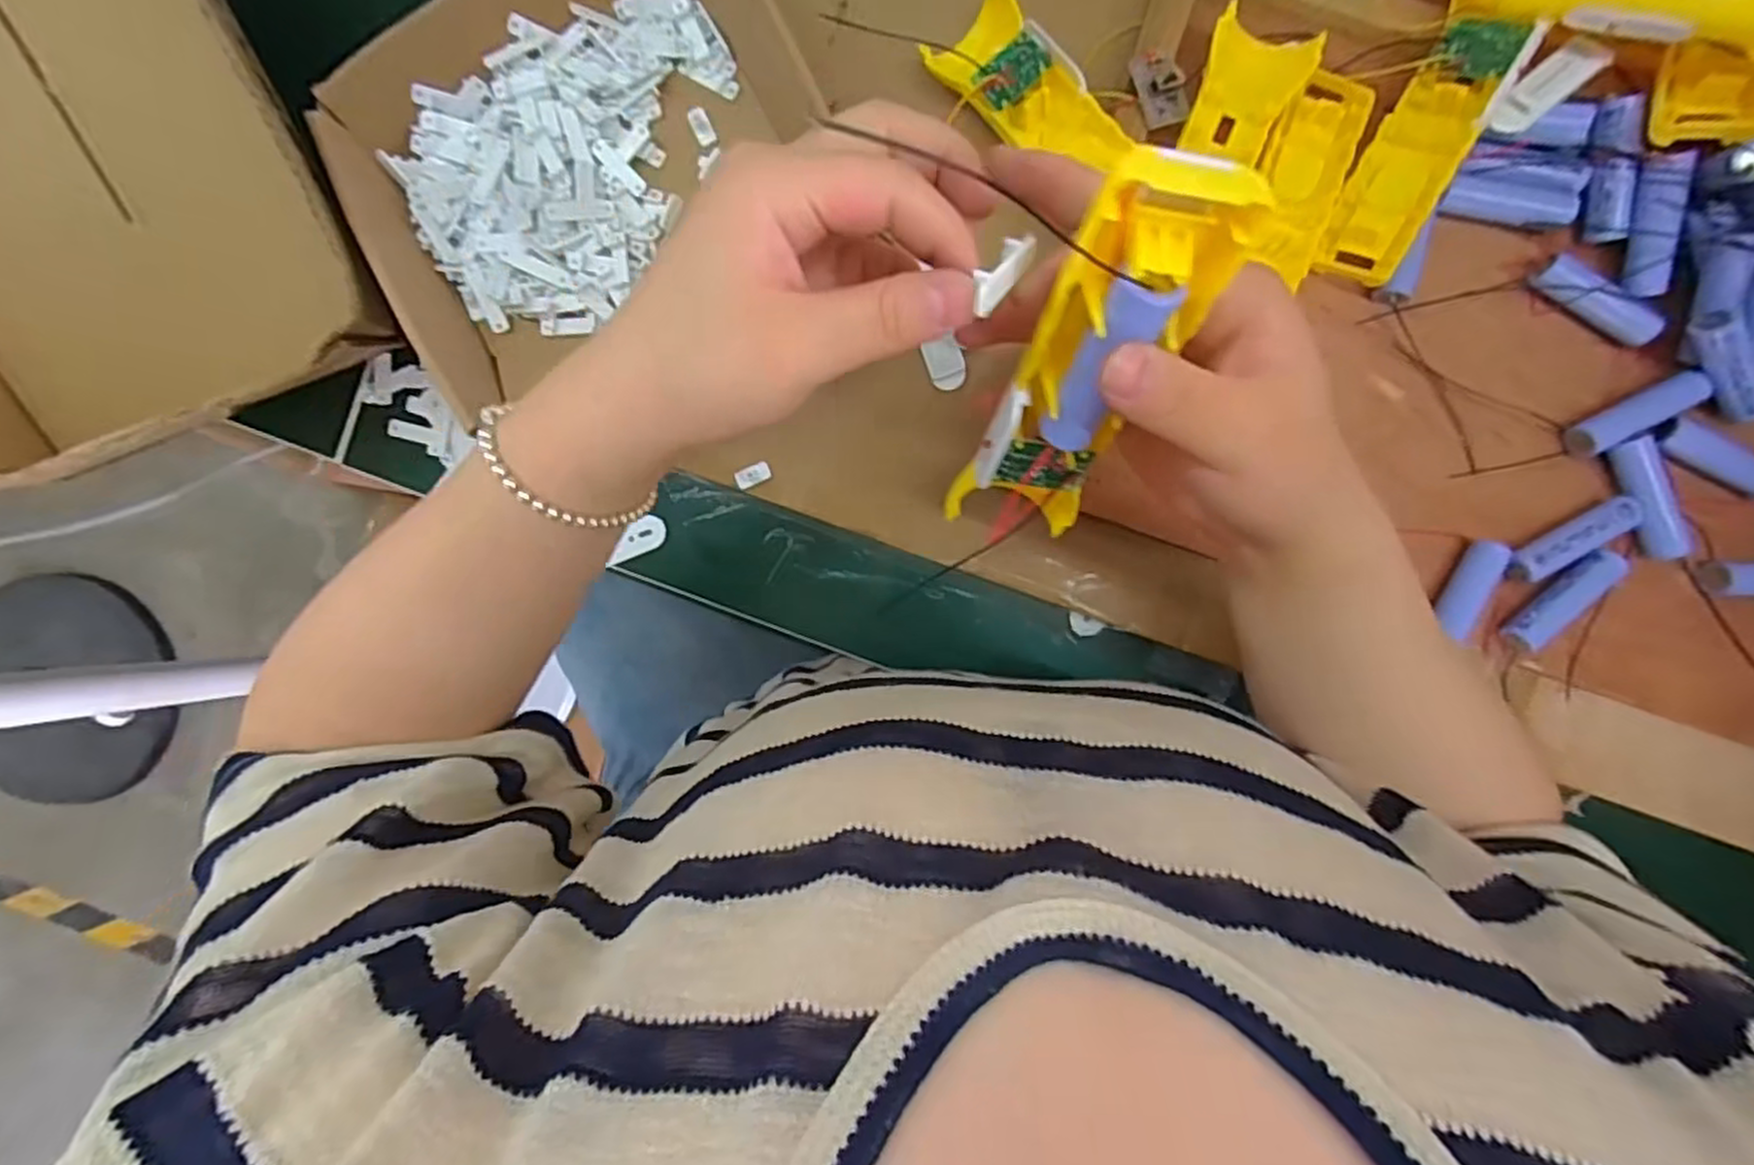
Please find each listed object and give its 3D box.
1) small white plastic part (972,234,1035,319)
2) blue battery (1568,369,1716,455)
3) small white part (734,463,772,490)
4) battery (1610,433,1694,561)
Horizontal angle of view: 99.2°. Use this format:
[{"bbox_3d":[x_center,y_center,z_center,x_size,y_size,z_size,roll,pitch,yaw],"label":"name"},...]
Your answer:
[{"bbox_3d":[0.035,-0.088,0.211,0.009,0.006,0.030,36,68,1],"label":"small white plastic part"},{"bbox_3d":[0.397,-0.087,0.389,0.065,0.024,0.018,-28,90,1],"label":"blue battery"},{"bbox_3d":[-0.072,-0.062,0.432,0.020,0.004,0.012,-23,90,1],"label":"small white part"},{"bbox_3d":[0.405,-0.044,0.393,0.017,0.019,0.065,-17,90,1],"label":"battery"}]

